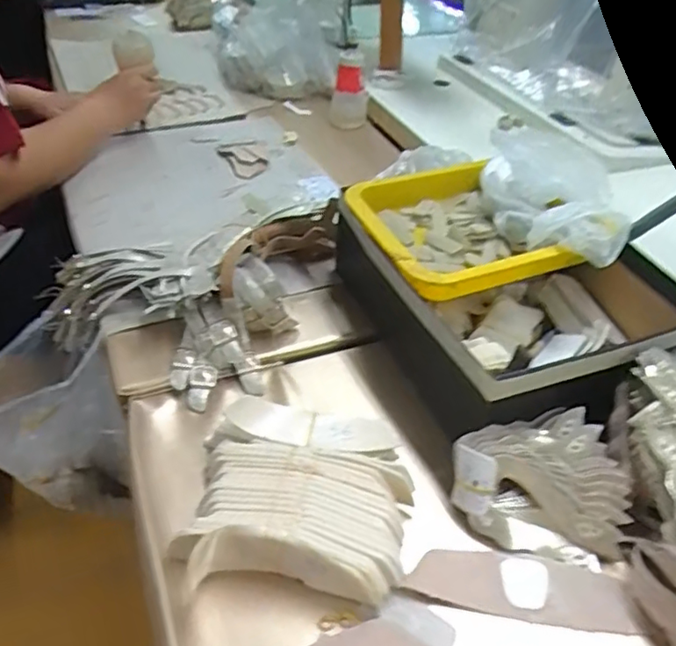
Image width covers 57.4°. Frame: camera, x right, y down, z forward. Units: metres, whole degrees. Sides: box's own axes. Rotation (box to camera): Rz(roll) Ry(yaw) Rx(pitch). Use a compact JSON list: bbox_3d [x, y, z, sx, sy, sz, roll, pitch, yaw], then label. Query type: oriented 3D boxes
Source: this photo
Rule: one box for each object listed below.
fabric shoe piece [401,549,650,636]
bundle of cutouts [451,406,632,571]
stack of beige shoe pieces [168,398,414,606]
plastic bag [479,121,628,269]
[{"bbox_3d":[0.139,0.200,0.469,0.166,0.011,0.048,7,45,7],"label":"fabric shoe piece"},{"bbox_3d":[0.165,0.130,0.516,0.132,0.061,0.108,8,41,7],"label":"bundle of cutouts"},{"bbox_3d":[-0.032,0.141,0.505,0.179,0.044,0.161,6,40,5],"label":"stack of beige shoe pieces"},{"bbox_3d":[0.228,-0.137,0.651,0.154,0.089,0.139,12,41,11],"label":"plastic bag"}]

